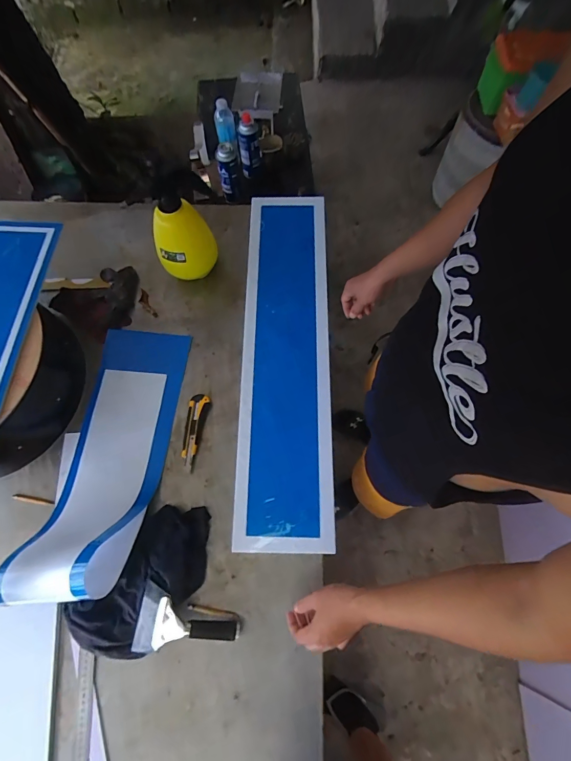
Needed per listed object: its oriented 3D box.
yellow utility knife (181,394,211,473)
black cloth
[{"bbox_3d":[-0.194,0.107,0.780,0.041,0.017,0.159,6,70,1],"label":"yellow utility knife"},{"bbox_3d":[-0.248,0.361,0.671,0.156,0.049,0.288,38,74,12],"label":"black cloth"}]

